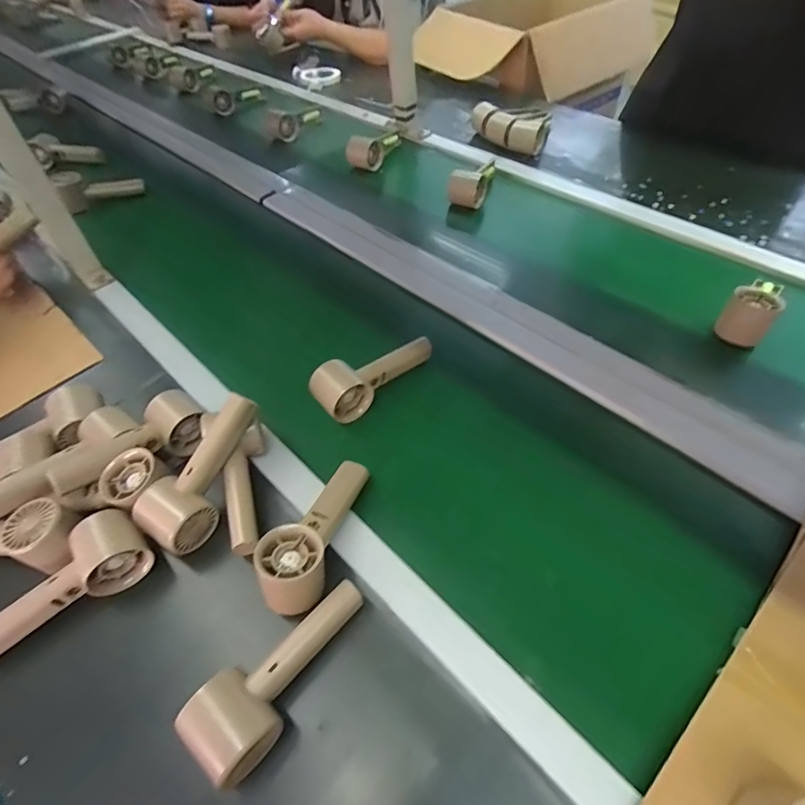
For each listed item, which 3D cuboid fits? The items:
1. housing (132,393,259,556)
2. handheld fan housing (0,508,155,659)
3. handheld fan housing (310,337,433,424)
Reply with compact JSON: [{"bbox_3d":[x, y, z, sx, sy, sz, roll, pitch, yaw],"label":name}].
[{"bbox_3d":[-0.196,0.067,0.476,0.059,0.052,0.158,25,78,22],"label":"housing"},{"bbox_3d":[-0.314,0.168,0.431,0.159,0.049,0.059,-36,57,-24],"label":"handheld fan housing"},{"bbox_3d":[-0.034,-0.038,0.584,0.159,0.062,0.043,-31,56,-21],"label":"handheld fan housing"}]

